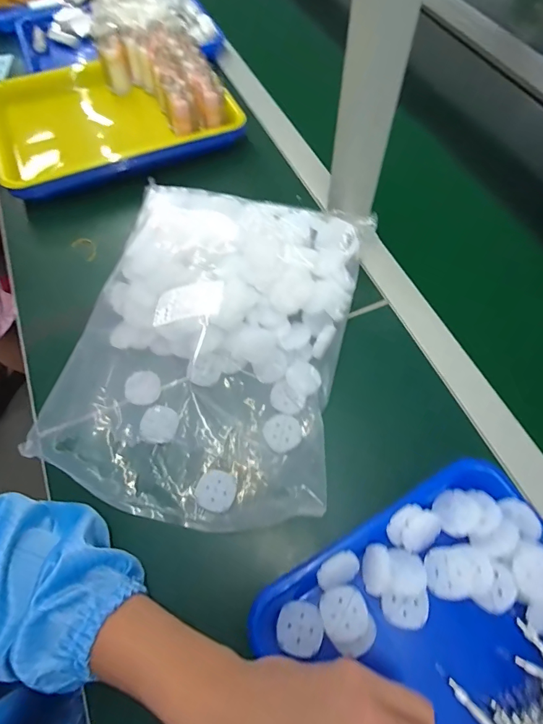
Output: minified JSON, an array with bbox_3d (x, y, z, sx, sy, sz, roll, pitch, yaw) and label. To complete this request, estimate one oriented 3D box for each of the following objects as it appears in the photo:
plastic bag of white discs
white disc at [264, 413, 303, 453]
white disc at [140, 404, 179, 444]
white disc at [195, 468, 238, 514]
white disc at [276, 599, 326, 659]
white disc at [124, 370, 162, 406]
[{"bbox_3d":[-0.060,-0.037,0.412,0.269,0.076,0.361,11,63,7],"label":"plastic bag of white discs"},{"bbox_3d":[0.011,0.068,0.400,0.034,0.009,0.035,0,62,1],"label":"white disc"},{"bbox_3d":[-0.111,0.062,0.409,0.034,0.004,0.037,5,69,-13],"label":"white disc"},{"bbox_3d":[-0.050,0.117,0.377,0.034,0.006,0.036,0,62,1],"label":"white disc"},{"bbox_3d":[0.023,0.206,0.322,0.036,0.008,0.034,0,62,1],"label":"white disc"},{"bbox_3d":[-0.132,0.026,0.425,0.037,0.005,0.036,0,62,1],"label":"white disc"}]

